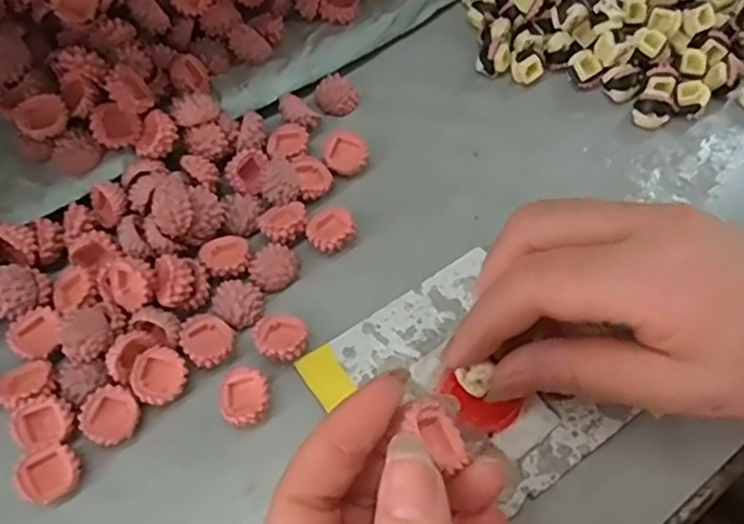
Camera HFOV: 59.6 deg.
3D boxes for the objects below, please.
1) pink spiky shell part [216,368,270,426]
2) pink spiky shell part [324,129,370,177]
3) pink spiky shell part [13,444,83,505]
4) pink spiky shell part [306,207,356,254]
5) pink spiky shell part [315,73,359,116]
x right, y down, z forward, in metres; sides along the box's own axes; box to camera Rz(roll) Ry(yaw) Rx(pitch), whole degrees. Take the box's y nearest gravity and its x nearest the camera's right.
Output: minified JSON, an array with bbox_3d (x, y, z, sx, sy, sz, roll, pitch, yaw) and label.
[{"bbox_3d":[-0.047,0.050,0.240,0.019,0.011,0.021,-35,72,-18],"label":"pink spiky shell part"},{"bbox_3d":[-0.012,-0.048,0.291,0.019,0.010,0.019,1,65,-3],"label":"pink spiky shell part"},{"bbox_3d":[-0.111,0.074,0.226,0.019,0.010,0.019,1,65,-3],"label":"pink spiky shell part"},{"bbox_3d":[-0.017,-0.013,0.274,0.020,0.009,0.019,1,65,-3],"label":"pink spiky shell part"},{"bbox_3d":[-0.017,-0.080,0.309,0.019,0.008,0.019,1,65,-3],"label":"pink spiky shell part"}]

